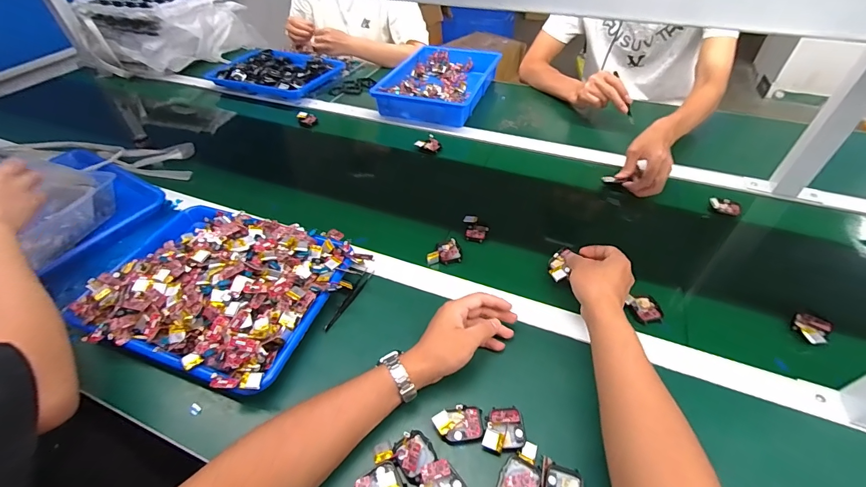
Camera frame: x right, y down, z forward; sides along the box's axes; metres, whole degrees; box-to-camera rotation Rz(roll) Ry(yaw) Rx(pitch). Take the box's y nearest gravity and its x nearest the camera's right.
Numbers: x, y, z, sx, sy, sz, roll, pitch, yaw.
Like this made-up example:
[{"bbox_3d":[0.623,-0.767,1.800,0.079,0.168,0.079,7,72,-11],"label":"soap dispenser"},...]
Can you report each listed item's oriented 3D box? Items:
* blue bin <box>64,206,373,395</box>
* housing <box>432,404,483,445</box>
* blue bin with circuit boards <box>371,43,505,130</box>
[{"bbox_3d":[-0.304,0.046,0.538,0.332,0.060,0.252,12,48,13],"label":"blue bin"},{"bbox_3d":[0.030,0.202,0.427,0.053,0.013,0.038,-12,47,-9],"label":"housing"},{"bbox_3d":[0.027,-0.433,1.014,0.235,0.060,0.361,16,49,17],"label":"blue bin with circuit boards"}]

